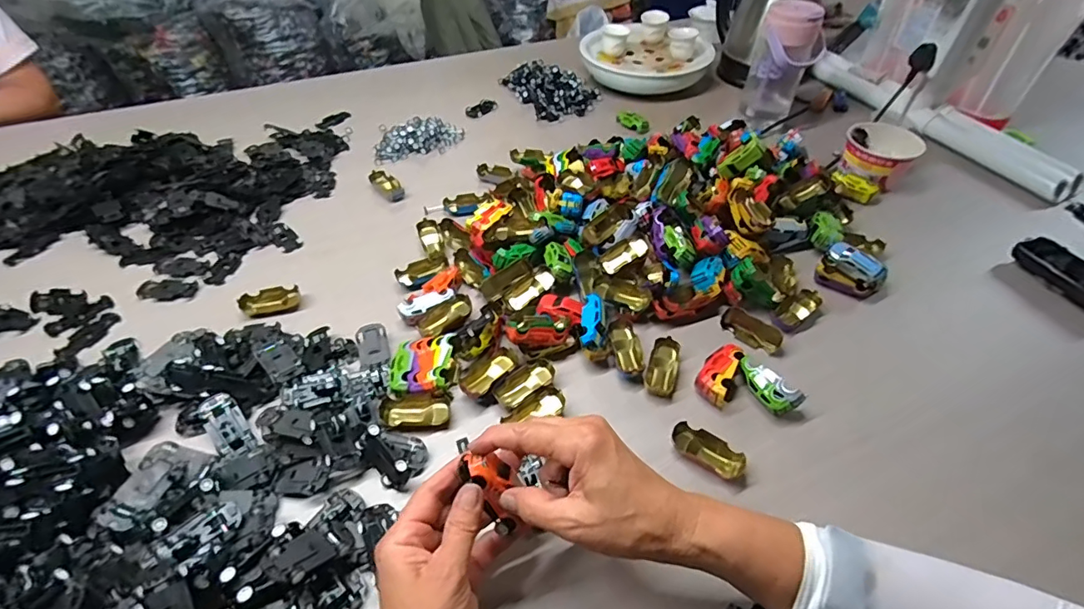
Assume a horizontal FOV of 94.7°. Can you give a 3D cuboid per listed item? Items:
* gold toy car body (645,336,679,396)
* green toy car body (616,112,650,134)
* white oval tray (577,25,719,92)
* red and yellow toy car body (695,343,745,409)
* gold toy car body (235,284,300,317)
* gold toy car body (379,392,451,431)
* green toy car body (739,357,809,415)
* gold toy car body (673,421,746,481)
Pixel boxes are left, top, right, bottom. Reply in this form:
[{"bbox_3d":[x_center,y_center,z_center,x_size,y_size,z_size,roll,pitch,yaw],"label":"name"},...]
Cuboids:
[{"bbox_3d":[0.123,0.065,0.512,0.030,0.018,0.064,11,49,10],"label":"gold toy car body"},{"bbox_3d":[0.156,-0.316,0.858,0.069,0.021,0.022,34,57,27],"label":"green toy car body"},{"bbox_3d":[0.201,-0.478,0.961,0.240,0.058,0.164,18,61,14],"label":"white oval tray"},{"bbox_3d":[0.179,0.068,0.495,0.036,0.025,0.064,30,55,24],"label":"red and yellow toy car body"},{"bbox_3d":[-0.312,-0.004,0.574,0.060,0.017,0.031,-15,50,-13],"label":"gold toy car body"},{"bbox_3d":[-0.119,0.103,0.475,0.062,0.020,0.032,-3,48,-2],"label":"gold toy car body"},{"bbox_3d":[0.218,0.078,0.484,0.028,0.036,0.065,-19,51,-16],"label":"green toy car body"},{"bbox_3d":[0.147,0.131,0.445,0.064,0.014,0.030,31,56,25],"label":"gold toy car body"}]

